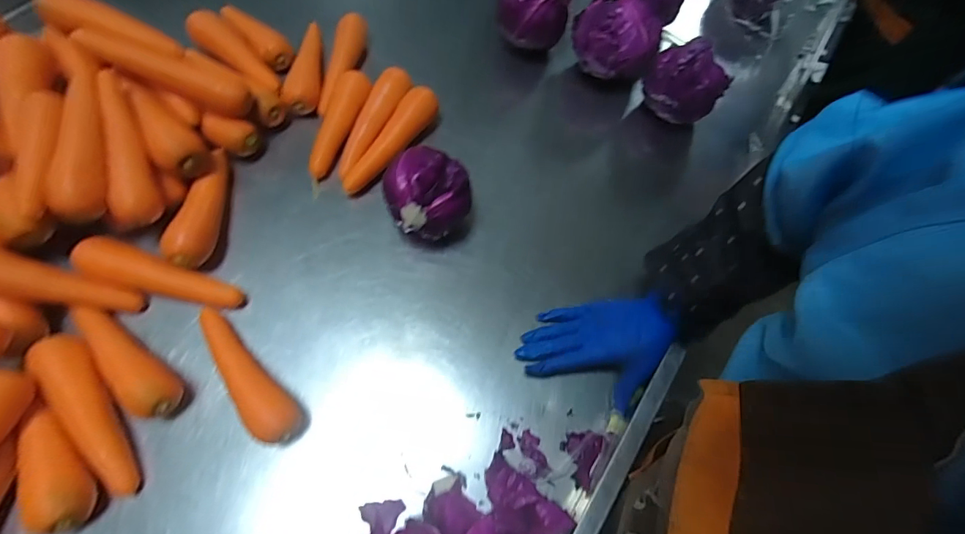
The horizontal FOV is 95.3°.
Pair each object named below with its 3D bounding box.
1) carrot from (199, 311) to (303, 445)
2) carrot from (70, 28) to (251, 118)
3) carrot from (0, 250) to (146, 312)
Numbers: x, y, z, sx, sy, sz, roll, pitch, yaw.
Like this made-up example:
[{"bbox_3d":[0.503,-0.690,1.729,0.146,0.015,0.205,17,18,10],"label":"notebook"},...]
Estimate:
[{"bbox_3d":[-0.266,0.116,0.485,0.042,0.038,0.182,-41,74,-19],"label":"carrot"},{"bbox_3d":[-0.411,-0.254,0.569,0.205,0.035,0.052,18,64,-13],"label":"carrot"},{"bbox_3d":[-0.473,0.018,0.480,0.169,0.030,0.040,21,61,-29],"label":"carrot"}]

